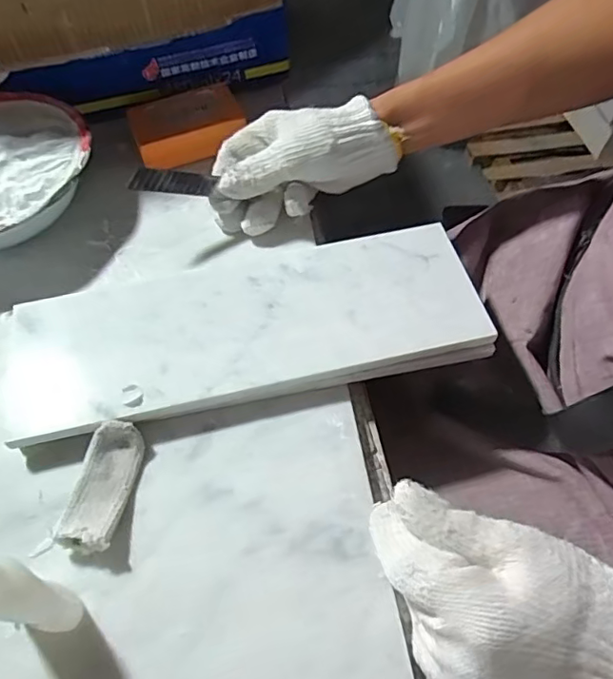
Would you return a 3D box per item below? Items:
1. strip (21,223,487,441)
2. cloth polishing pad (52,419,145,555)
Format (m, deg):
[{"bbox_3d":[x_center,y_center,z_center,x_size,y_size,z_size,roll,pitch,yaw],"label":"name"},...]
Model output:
[{"bbox_3d":[-0.040,-0.013,0.365,0.300,0.022,0.114,-11,60,-6],"label":"strip"},{"bbox_3d":[-0.115,0.083,0.312,0.029,0.019,0.072,6,59,4],"label":"cloth polishing pad"}]

